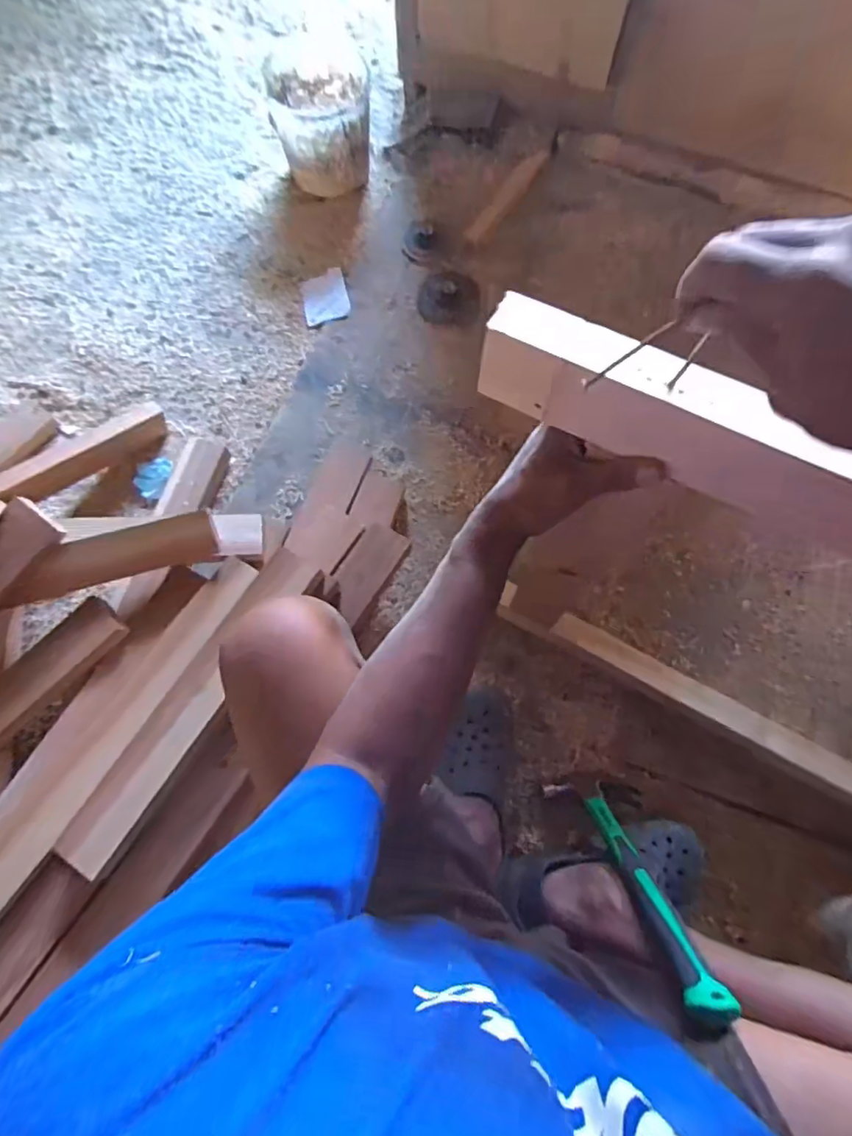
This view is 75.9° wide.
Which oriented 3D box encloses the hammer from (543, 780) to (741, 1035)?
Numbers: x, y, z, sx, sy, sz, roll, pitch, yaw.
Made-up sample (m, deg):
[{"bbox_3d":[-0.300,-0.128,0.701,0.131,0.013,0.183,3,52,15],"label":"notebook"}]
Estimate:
[{"bbox_3d":[0.233,0.347,0.616,0.113,0.300,0.034,-5,106,-3],"label":"hammer"}]

